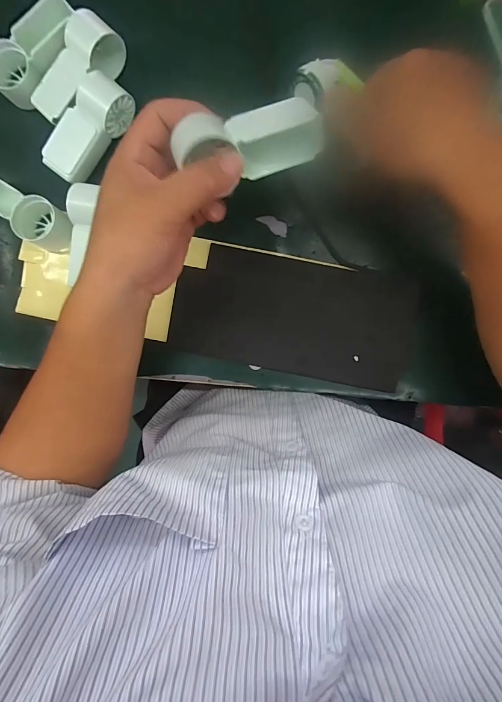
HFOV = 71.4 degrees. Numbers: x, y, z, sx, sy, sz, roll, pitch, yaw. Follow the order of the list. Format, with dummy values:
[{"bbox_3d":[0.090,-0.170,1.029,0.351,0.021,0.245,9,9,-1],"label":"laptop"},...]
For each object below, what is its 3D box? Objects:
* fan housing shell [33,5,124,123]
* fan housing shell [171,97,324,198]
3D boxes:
[{"bbox_3d":[-0.155,-0.247,0.315,0.043,0.041,0.094,37,93,-1],"label":"fan housing shell"},{"bbox_3d":[-0.001,-0.133,0.217,0.092,0.022,0.042,-6,98,-3],"label":"fan housing shell"}]

